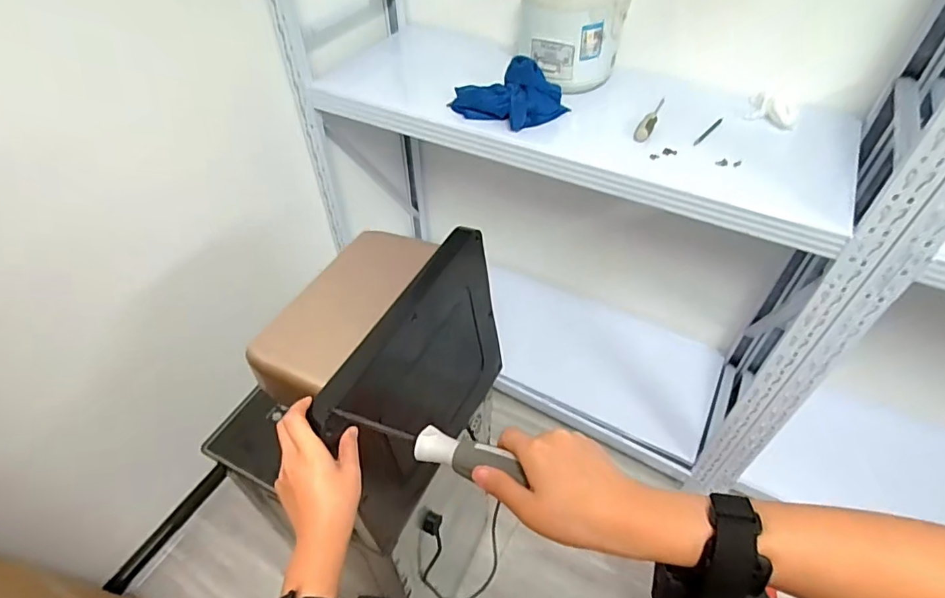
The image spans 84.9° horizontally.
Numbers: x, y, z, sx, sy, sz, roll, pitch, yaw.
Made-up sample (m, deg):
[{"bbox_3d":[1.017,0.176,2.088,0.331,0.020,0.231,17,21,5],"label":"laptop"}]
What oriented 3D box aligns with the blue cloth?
[{"bbox_3d":[0.079,-0.434,1.072,0.190,0.090,0.170,-30,53,-24],"label":"blue cloth"}]

